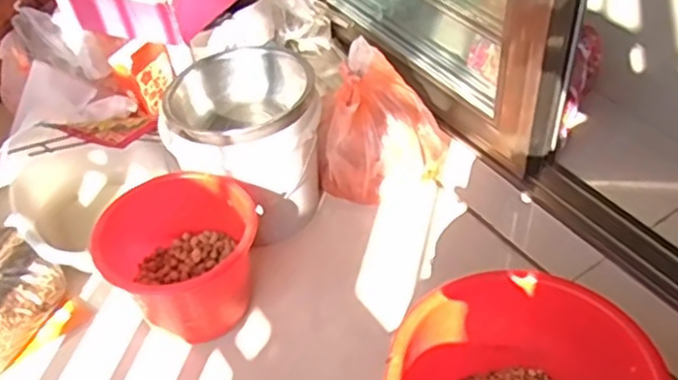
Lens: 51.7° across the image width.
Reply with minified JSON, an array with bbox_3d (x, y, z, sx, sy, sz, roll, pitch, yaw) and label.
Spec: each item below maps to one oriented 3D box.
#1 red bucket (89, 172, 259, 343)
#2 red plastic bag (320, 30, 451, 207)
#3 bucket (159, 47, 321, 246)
[{"bbox_3d":[-0.225,0.101,1.021,0.219,0.152,0.202,-2,45,2],"label":"red bucket"},{"bbox_3d":[0.073,-0.103,1.178,0.192,0.197,0.174,14,47,17],"label":"red plastic bag"},{"bbox_3d":[-0.141,-0.075,1.126,0.211,0.229,0.217,-2,45,2],"label":"bucket"}]

